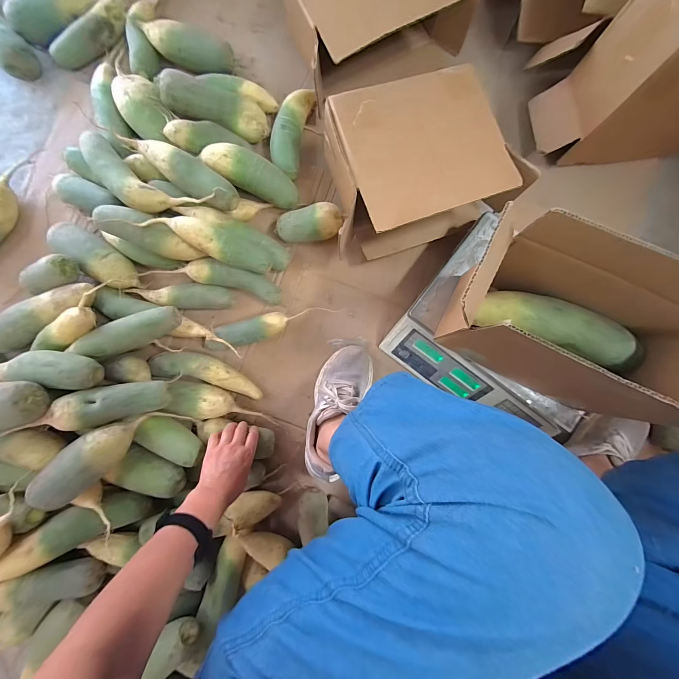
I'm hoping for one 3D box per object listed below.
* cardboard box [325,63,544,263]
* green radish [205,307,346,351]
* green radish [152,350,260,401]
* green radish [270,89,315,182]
[{"bbox_3d":[0.133,-0.307,0.572,0.310,0.164,0.228,-19,87,0],"label":"cardboard box"},{"bbox_3d":[-0.129,-0.027,0.612,0.262,0.047,0.042,-16,87,0],"label":"green radish"},{"bbox_3d":[-0.248,0.061,0.599,0.207,0.056,0.061,14,86,1],"label":"green radish"},{"bbox_3d":[-0.098,-0.417,0.633,0.064,0.059,0.186,11,87,1],"label":"green radish"}]

